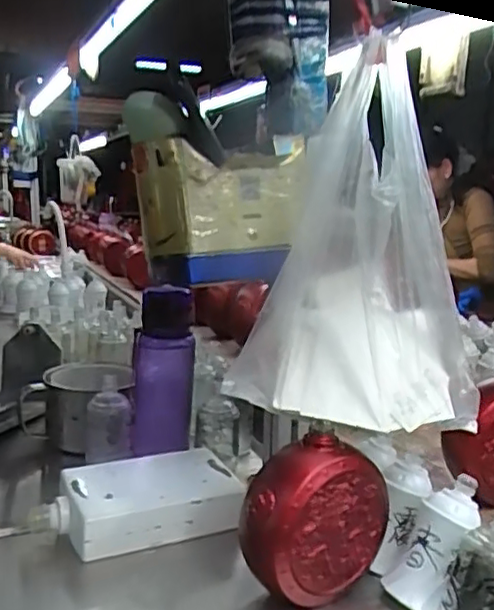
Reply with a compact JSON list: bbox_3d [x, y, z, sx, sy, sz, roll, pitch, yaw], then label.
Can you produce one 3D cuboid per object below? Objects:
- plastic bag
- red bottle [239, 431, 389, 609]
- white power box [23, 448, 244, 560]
[{"bbox_3d":[0.097,-0.053,0.566,0.205,0.295,0.104,3,11,9],"label":"plastic bag"},{"bbox_3d":[0.057,0.188,0.565,0.132,0.143,0.067,-6,13,-35],"label":"red bottle"},{"bbox_3d":[-0.116,0.209,0.675,0.208,0.055,0.114,-4,12,-24],"label":"white power box"}]

